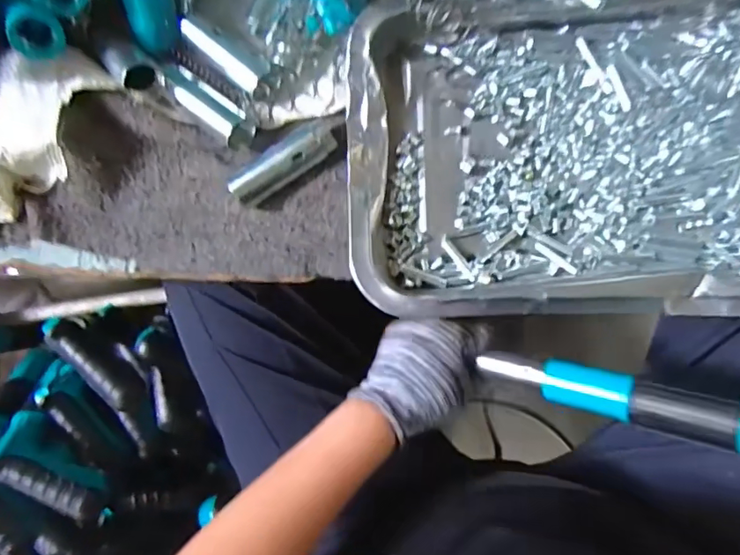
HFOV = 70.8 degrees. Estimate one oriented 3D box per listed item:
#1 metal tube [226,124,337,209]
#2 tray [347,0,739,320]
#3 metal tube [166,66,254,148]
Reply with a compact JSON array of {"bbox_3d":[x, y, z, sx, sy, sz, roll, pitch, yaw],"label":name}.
[{"bbox_3d":[-0.052,-0.068,0.319,0.068,0.026,0.019,-33,82,5],"label":"metal tube"},{"bbox_3d":[0.116,-0.069,0.285,0.250,0.038,0.177,-3,86,8],"label":"tray"},{"bbox_3d":[-0.103,-0.110,0.331,0.065,0.023,0.021,42,93,9],"label":"metal tube"}]

